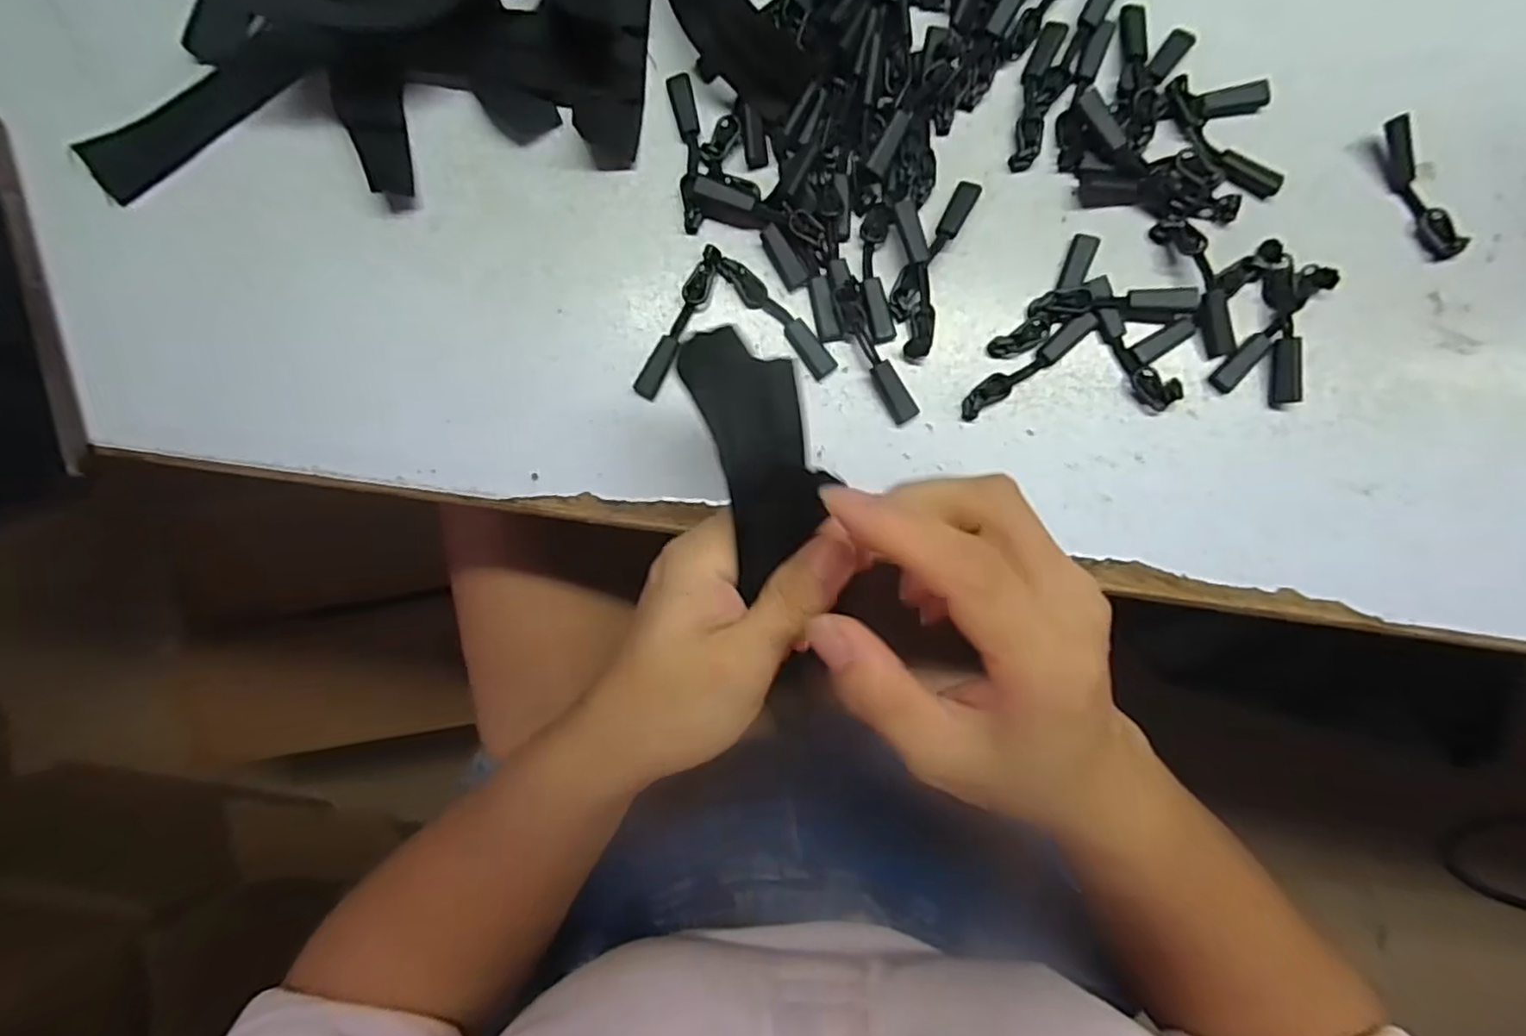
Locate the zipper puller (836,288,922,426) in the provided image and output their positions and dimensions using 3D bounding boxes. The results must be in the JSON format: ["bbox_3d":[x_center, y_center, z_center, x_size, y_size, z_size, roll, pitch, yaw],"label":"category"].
[{"bbox_3d":[0.042,-0.061,0.252,0.011,0.009,0.054,-27,88,1],"label":"zipper puller"}]

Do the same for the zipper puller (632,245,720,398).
[{"bbox_3d":[-0.032,-0.074,0.257,0.010,0.008,0.061,25,89,3],"label":"zipper puller"}]

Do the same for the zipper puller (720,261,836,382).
[{"bbox_3d":[0.006,-0.077,0.256,0.009,0.005,0.058,-42,87,0],"label":"zipper puller"}]

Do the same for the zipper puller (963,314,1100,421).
[{"bbox_3d":[0.099,-0.057,0.252,0.058,0.005,0.010,-35,87,1],"label":"zipper puller"}]

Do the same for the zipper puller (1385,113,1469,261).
[{"bbox_3d":[0.239,-0.119,0.243,0.010,0.010,0.053,-24,88,1],"label":"zipper puller"}]

